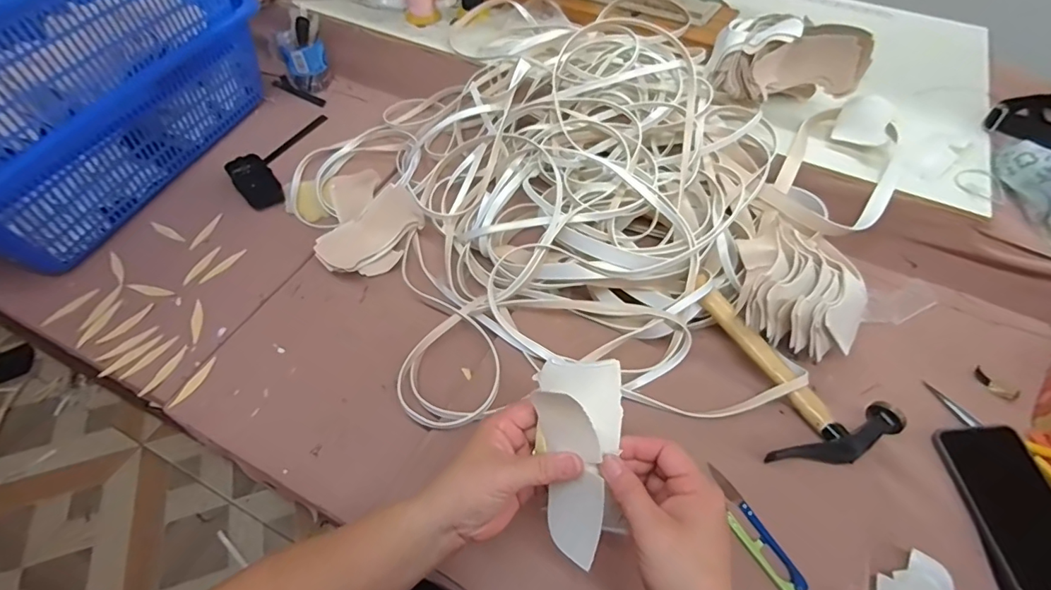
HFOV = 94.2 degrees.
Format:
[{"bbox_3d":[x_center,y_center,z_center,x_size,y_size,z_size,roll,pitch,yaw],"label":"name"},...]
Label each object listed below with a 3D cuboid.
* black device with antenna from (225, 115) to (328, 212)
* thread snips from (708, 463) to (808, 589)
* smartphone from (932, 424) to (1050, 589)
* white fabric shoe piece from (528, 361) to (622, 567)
[{"bbox_3d":[-0.396,-0.232,0.784,0.096,0.020,0.228,10,55,7],"label":"black device with antenna"},{"bbox_3d":[0.205,0.212,0.443,0.028,0.008,0.117,-24,58,-16],"label":"thread snips"},{"bbox_3d":[0.476,0.204,0.470,0.084,0.016,0.154,-16,54,17],"label":"smartphone"},{"bbox_3d":[0.039,0.117,0.341,0.059,0.058,0.138,2,80,2],"label":"white fabric shoe piece"}]

